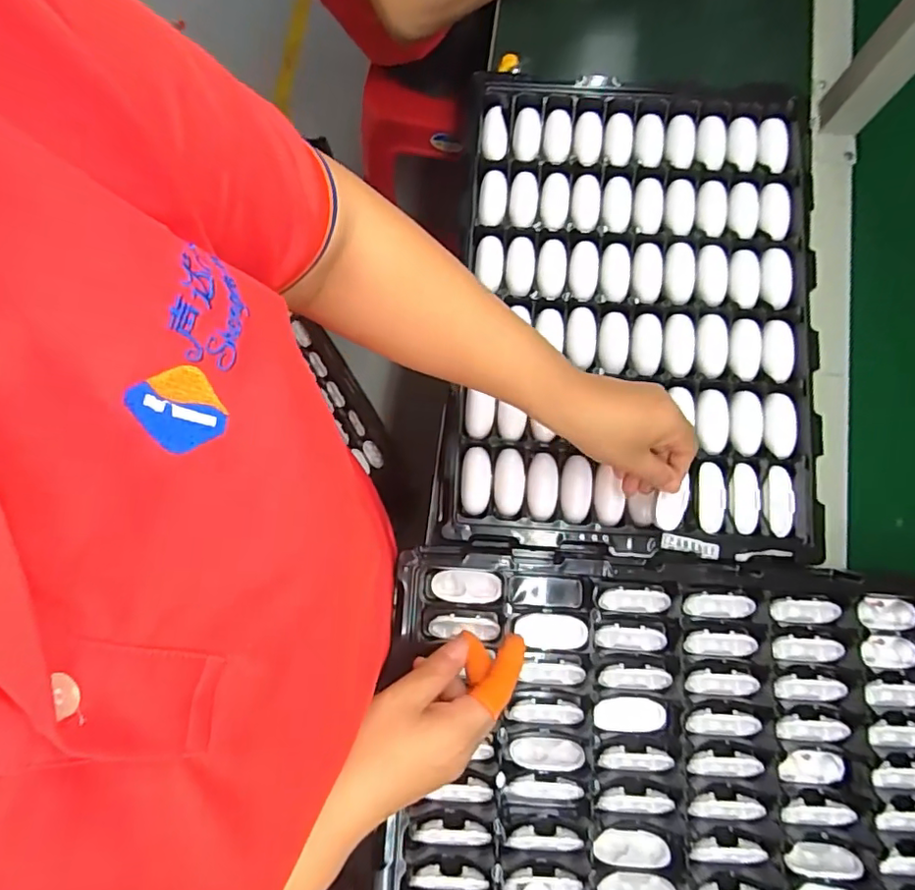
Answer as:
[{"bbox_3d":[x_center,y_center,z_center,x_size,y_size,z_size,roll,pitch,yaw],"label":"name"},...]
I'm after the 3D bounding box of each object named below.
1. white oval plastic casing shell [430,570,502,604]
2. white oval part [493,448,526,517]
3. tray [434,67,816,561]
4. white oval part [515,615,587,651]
[{"bbox_3d":[0.008,0.122,0.483,0.058,0.013,0.027,2,82,1],"label":"white oval plastic casing shell"},{"bbox_3d":[0.048,0.035,0.522,0.029,0.008,0.060,4,82,1],"label":"white oval part"},{"bbox_3d":[0.167,-0.128,0.541,0.338,0.041,0.464,5,82,2],"label":"tray"},{"bbox_3d":[0.079,0.157,0.473,0.058,0.007,0.029,2,82,1],"label":"white oval part"}]

